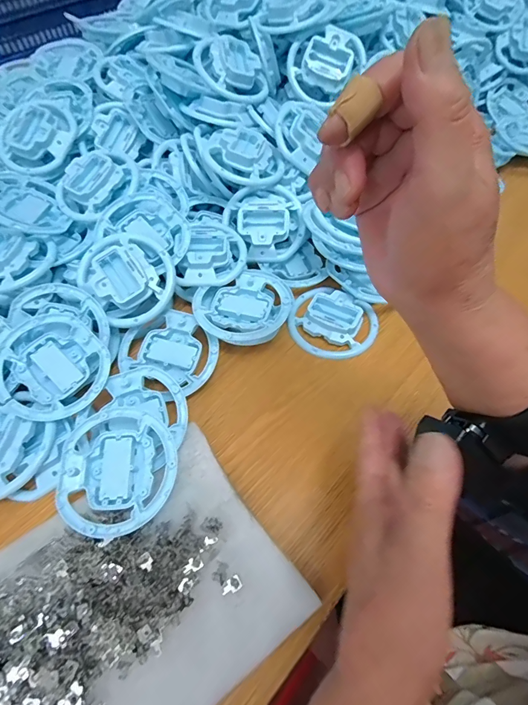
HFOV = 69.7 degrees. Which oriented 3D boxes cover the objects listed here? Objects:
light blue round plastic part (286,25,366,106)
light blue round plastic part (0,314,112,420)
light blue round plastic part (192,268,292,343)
[{"bbox_3d":[0.082,-0.397,0.519,0.086,0.031,0.098,42,101,0],"label":"light blue round plastic part"},{"bbox_3d":[-0.211,0.014,0.377,0.104,0.023,0.104,3,69,-8],"label":"light blue round plastic part"},{"bbox_3d":[-0.019,-0.053,0.427,0.113,0.017,0.094,-30,61,-16],"label":"light blue round plastic part"}]

